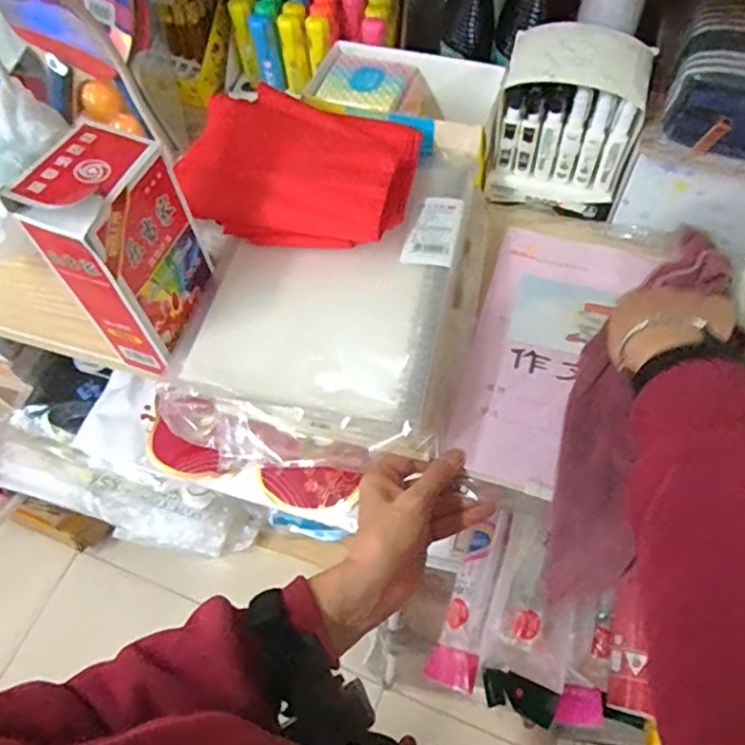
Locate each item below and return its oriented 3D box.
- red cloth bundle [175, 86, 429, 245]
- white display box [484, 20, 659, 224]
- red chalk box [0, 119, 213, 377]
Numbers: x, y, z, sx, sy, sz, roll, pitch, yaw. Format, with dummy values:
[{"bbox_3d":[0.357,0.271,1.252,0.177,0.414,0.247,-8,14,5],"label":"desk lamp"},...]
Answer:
[{"bbox_3d":[-0.065,-0.186,0.531,0.197,0.054,0.148,14,63,11],"label":"red cloth bundle"},{"bbox_3d":[0.181,-0.235,0.557,0.123,0.140,0.088,12,63,10],"label":"white display box"},{"bbox_3d":[-0.184,-0.089,0.459,0.063,0.167,0.104,21,65,14],"label":"red chalk box"}]

